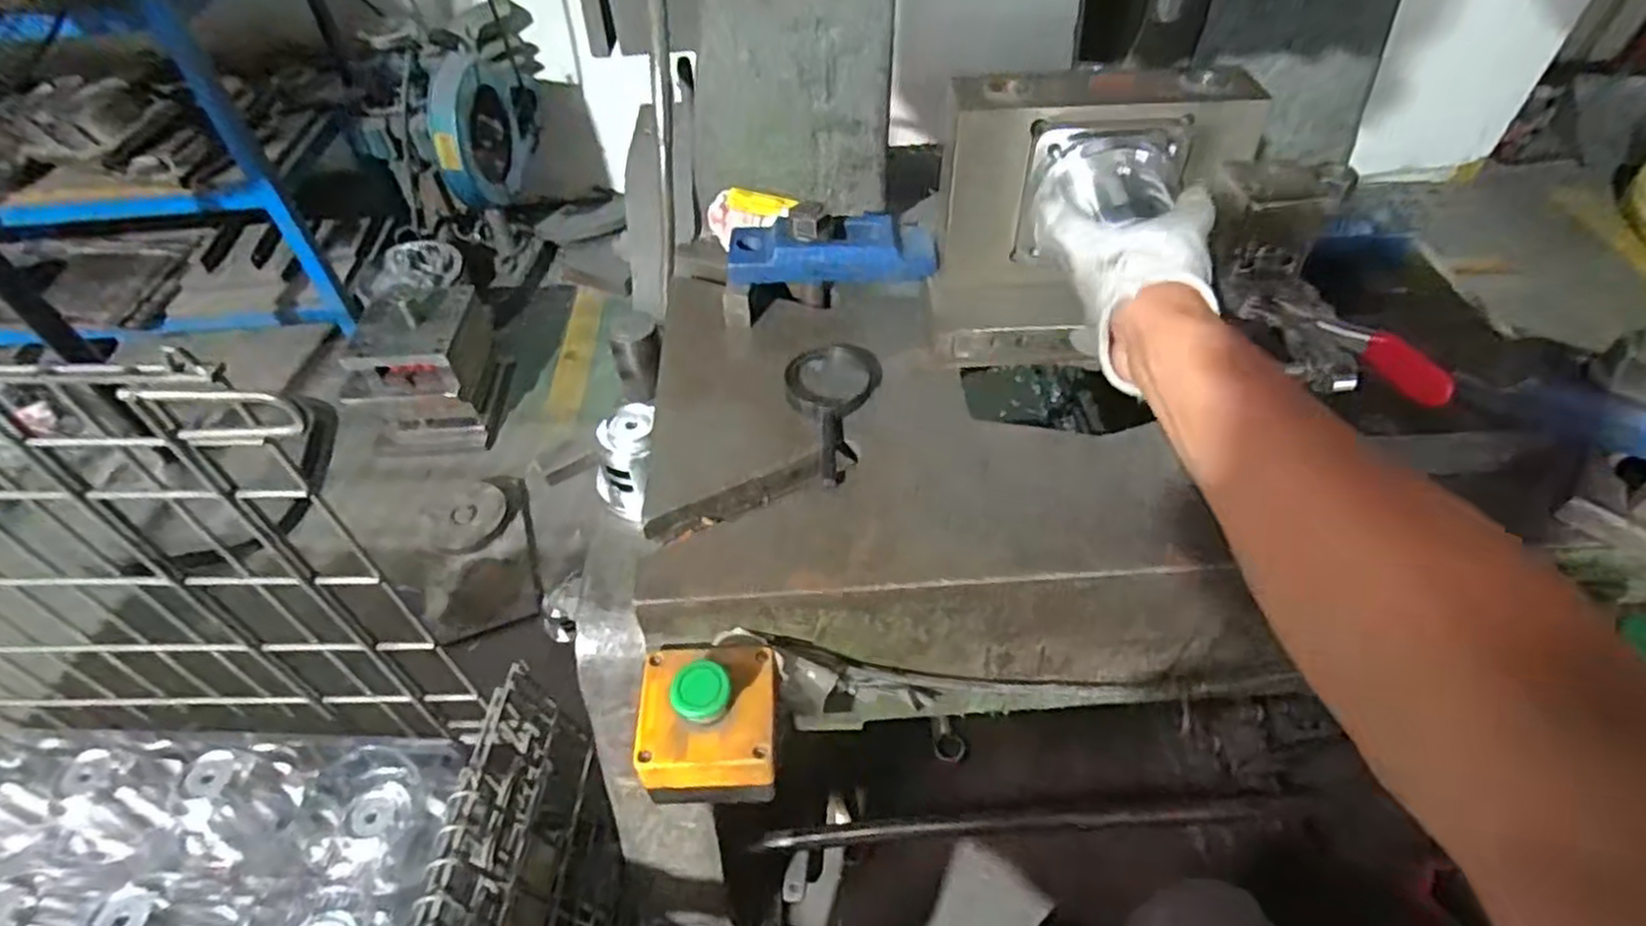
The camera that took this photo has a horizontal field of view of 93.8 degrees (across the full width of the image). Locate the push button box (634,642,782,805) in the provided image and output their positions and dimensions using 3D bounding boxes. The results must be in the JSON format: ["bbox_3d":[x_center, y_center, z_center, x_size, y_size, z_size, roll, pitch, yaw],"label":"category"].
[{"bbox_3d":[-0.066,0.150,0.457,0.080,0.059,0.089,-2,50,0],"label":"push button box"}]

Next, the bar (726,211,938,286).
[{"bbox_3d":[0.006,-0.170,0.599,0.158,0.032,0.066,-7,50,-4],"label":"bar"}]

